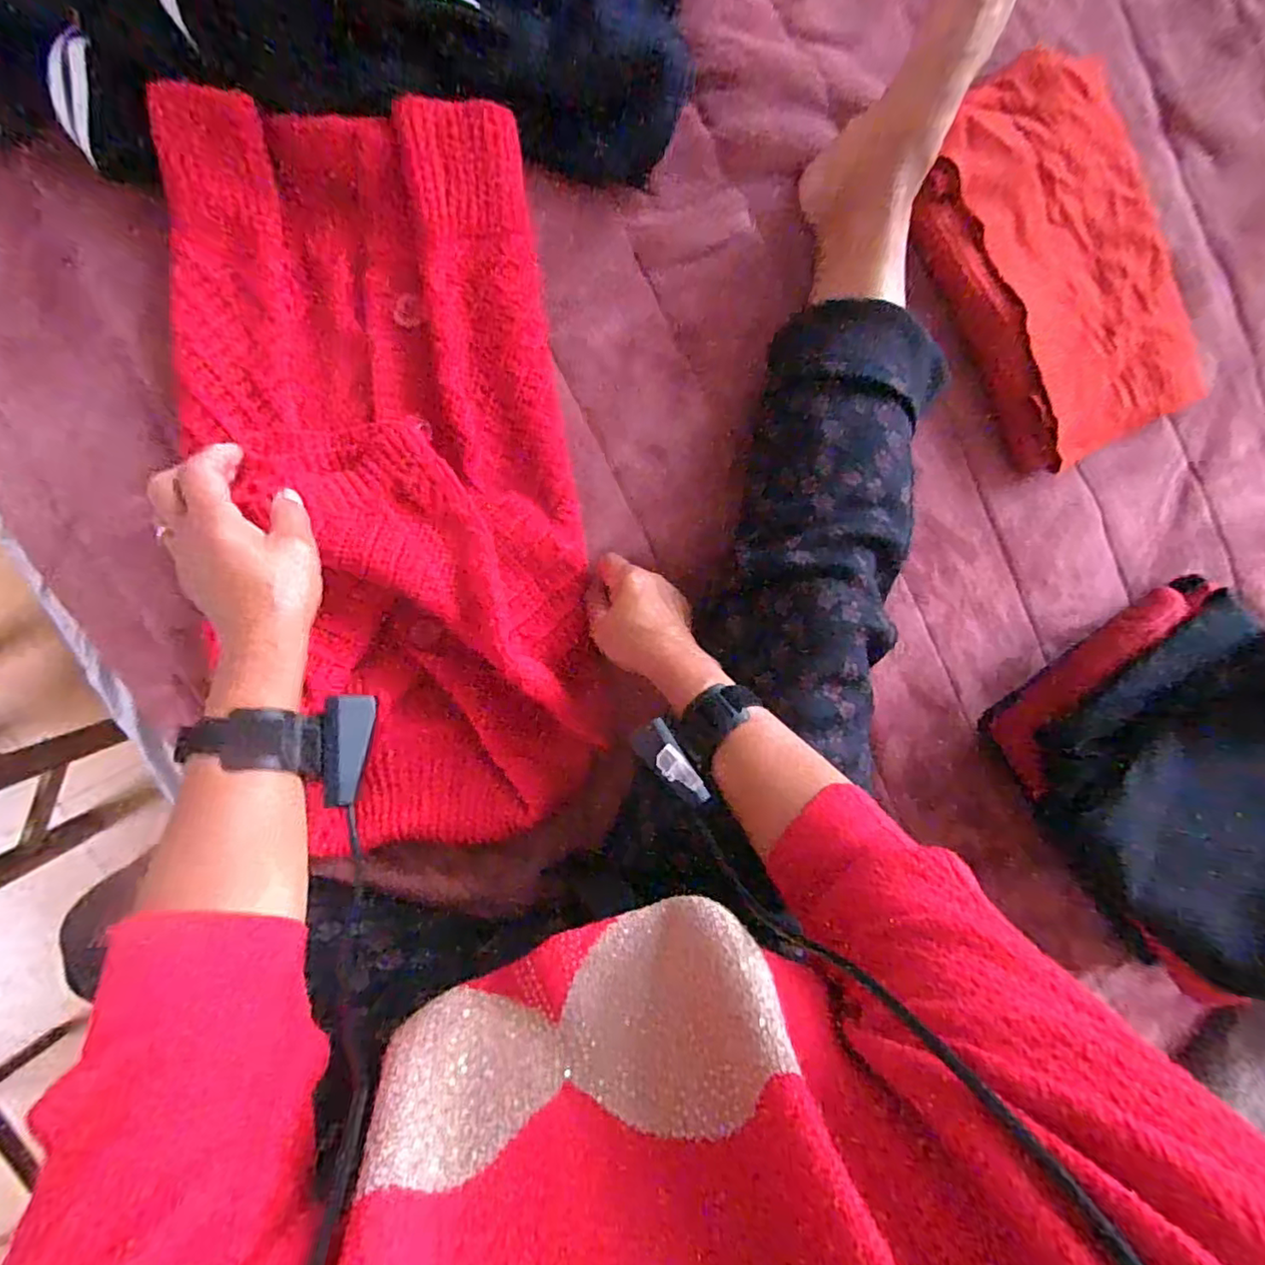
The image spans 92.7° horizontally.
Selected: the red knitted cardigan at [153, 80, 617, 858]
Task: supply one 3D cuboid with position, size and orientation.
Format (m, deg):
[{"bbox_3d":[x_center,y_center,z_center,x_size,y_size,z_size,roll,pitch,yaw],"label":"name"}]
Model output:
[{"bbox_3d":[-0.172,-0.107,0.474,0.264,0.048,0.550,-13,96,-6],"label":"red knitted cardigan"}]

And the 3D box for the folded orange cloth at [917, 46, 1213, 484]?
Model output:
[{"bbox_3d":[0.375,-0.319,0.531,0.217,0.035,0.323,-29,96,-4],"label":"folded orange cloth"}]

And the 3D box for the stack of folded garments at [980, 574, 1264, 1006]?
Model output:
[{"bbox_3d":[0.509,0.152,0.531,0.224,0.139,0.370,-40,97,-3],"label":"stack of folded garments"}]

